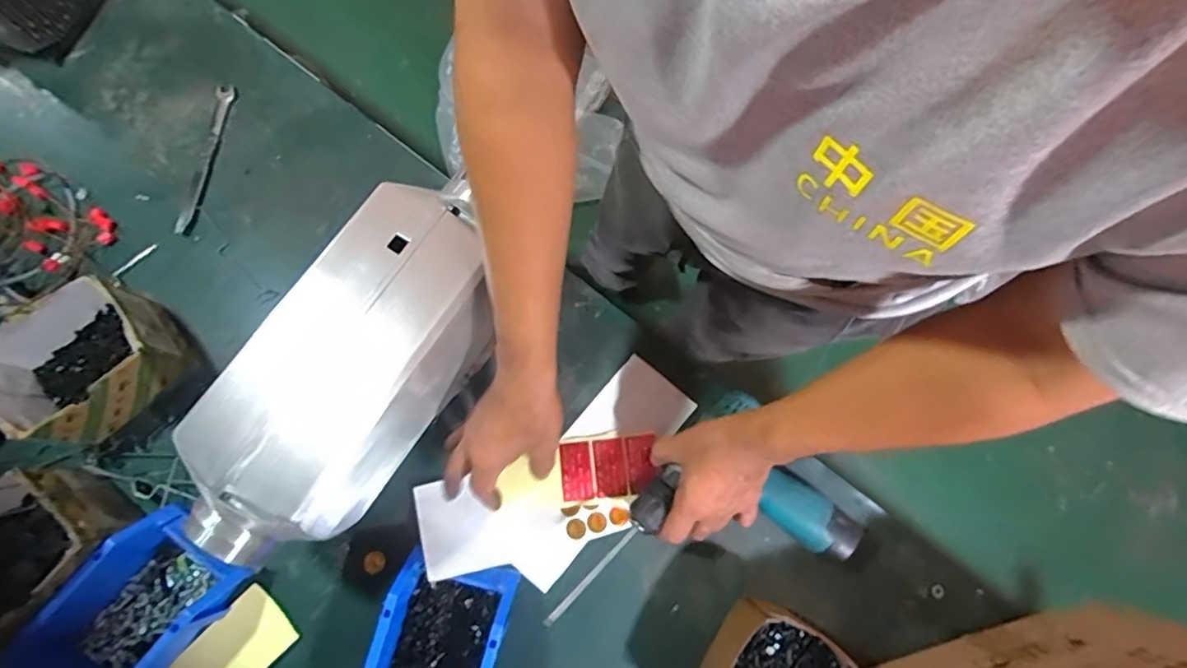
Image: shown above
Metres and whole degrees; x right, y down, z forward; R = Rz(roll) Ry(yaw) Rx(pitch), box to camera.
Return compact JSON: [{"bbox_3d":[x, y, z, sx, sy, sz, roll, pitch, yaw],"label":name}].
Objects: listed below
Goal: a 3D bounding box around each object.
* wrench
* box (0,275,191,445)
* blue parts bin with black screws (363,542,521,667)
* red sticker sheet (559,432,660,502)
[{"bbox_3d":[-0.494,-0.222,0.720,0.019,0.008,0.204,8,76,1],"label":"wrench"},{"bbox_3d":[-0.536,0.029,0.607,0.123,0.089,0.154,44,79,9],"label":"box"},{"bbox_3d":[-0.155,0.321,0.556,0.122,0.073,0.193,13,76,2],"label":"blue parts bin with black screws"},{"bbox_3d":[0.016,0.148,0.637,0.104,0.006,0.066,-6,76,-3],"label":"red sticker sheet"}]

